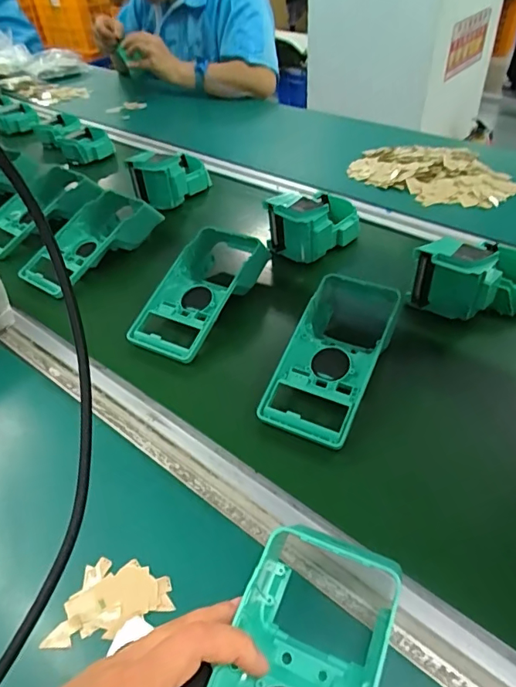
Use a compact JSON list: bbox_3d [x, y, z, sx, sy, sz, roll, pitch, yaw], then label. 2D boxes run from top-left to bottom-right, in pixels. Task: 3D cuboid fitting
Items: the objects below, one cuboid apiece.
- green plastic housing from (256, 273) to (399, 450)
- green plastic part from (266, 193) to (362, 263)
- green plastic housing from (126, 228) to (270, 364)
[{"bbox_3d":[0.078,0.000,0.466,0.085,0.052,0.205,18,46,21],"label":"green plastic housing"},{"bbox_3d":[0.073,-0.159,0.615,0.080,0.087,0.102,27,49,28],"label":"green plastic part"},{"bbox_3d":[-0.061,-0.060,0.539,0.092,0.058,0.176,20,46,23],"label":"green plastic housing"}]

